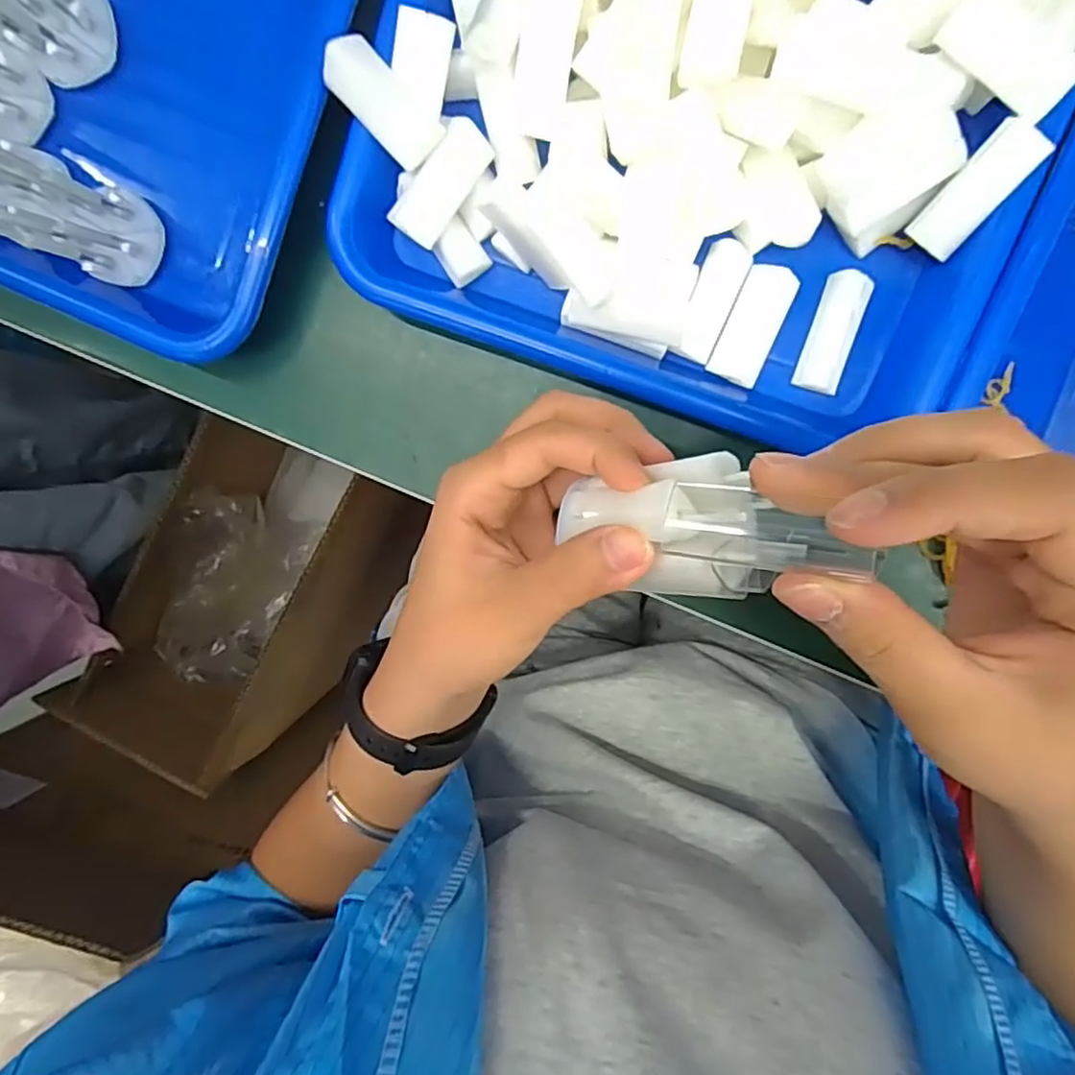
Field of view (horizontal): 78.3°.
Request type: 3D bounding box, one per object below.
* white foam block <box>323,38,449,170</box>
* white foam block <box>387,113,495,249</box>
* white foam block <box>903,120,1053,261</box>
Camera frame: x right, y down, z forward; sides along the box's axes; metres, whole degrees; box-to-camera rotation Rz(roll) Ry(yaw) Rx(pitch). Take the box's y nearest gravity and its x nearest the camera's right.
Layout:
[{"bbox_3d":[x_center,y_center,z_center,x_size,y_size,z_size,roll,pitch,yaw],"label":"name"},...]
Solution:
[{"bbox_3d":[-0.057,-0.163,0.247,0.045,0.007,0.022,40,99,-23],"label":"white foam block"},{"bbox_3d":[-0.037,-0.138,0.257,0.020,0.006,0.046,31,99,-32],"label":"white foam block"},{"bbox_3d":[0.161,-0.127,0.243,0.019,0.008,0.045,37,128,-1],"label":"white foam block"}]

